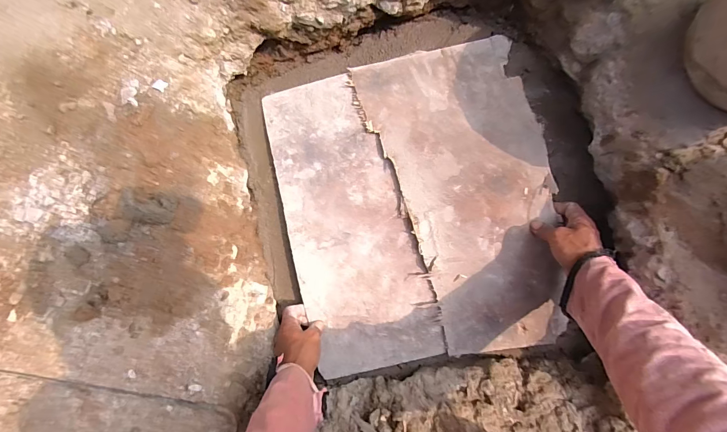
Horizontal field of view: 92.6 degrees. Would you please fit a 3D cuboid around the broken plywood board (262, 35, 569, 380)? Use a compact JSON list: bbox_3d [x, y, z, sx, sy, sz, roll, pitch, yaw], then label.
[{"bbox_3d":[0.089,-0.023,0.562,0.443,0.041,0.497,-13,84,4],"label":"broken plywood board"}]

